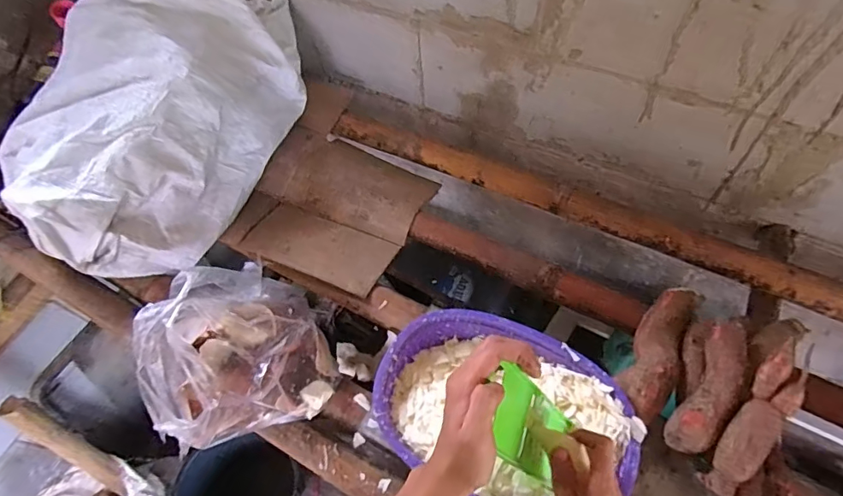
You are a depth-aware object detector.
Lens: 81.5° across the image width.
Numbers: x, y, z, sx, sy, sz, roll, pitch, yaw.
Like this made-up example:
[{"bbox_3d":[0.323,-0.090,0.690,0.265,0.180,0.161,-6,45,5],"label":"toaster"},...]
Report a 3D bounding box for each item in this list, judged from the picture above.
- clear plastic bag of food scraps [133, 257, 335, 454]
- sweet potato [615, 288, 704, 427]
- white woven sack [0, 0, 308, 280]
[{"bbox_3d":[-0.233,0.122,0.619,0.194,0.190,0.188,-21,59,-8],"label":"clear plastic bag of food scraps"},{"bbox_3d":[0.312,0.133,0.637,0.064,0.044,0.197,29,65,20],"label":"sweet potato"},{"bbox_3d":[-0.448,-0.250,0.828,0.393,0.199,0.564,6,59,8],"label":"white woven sack"}]

